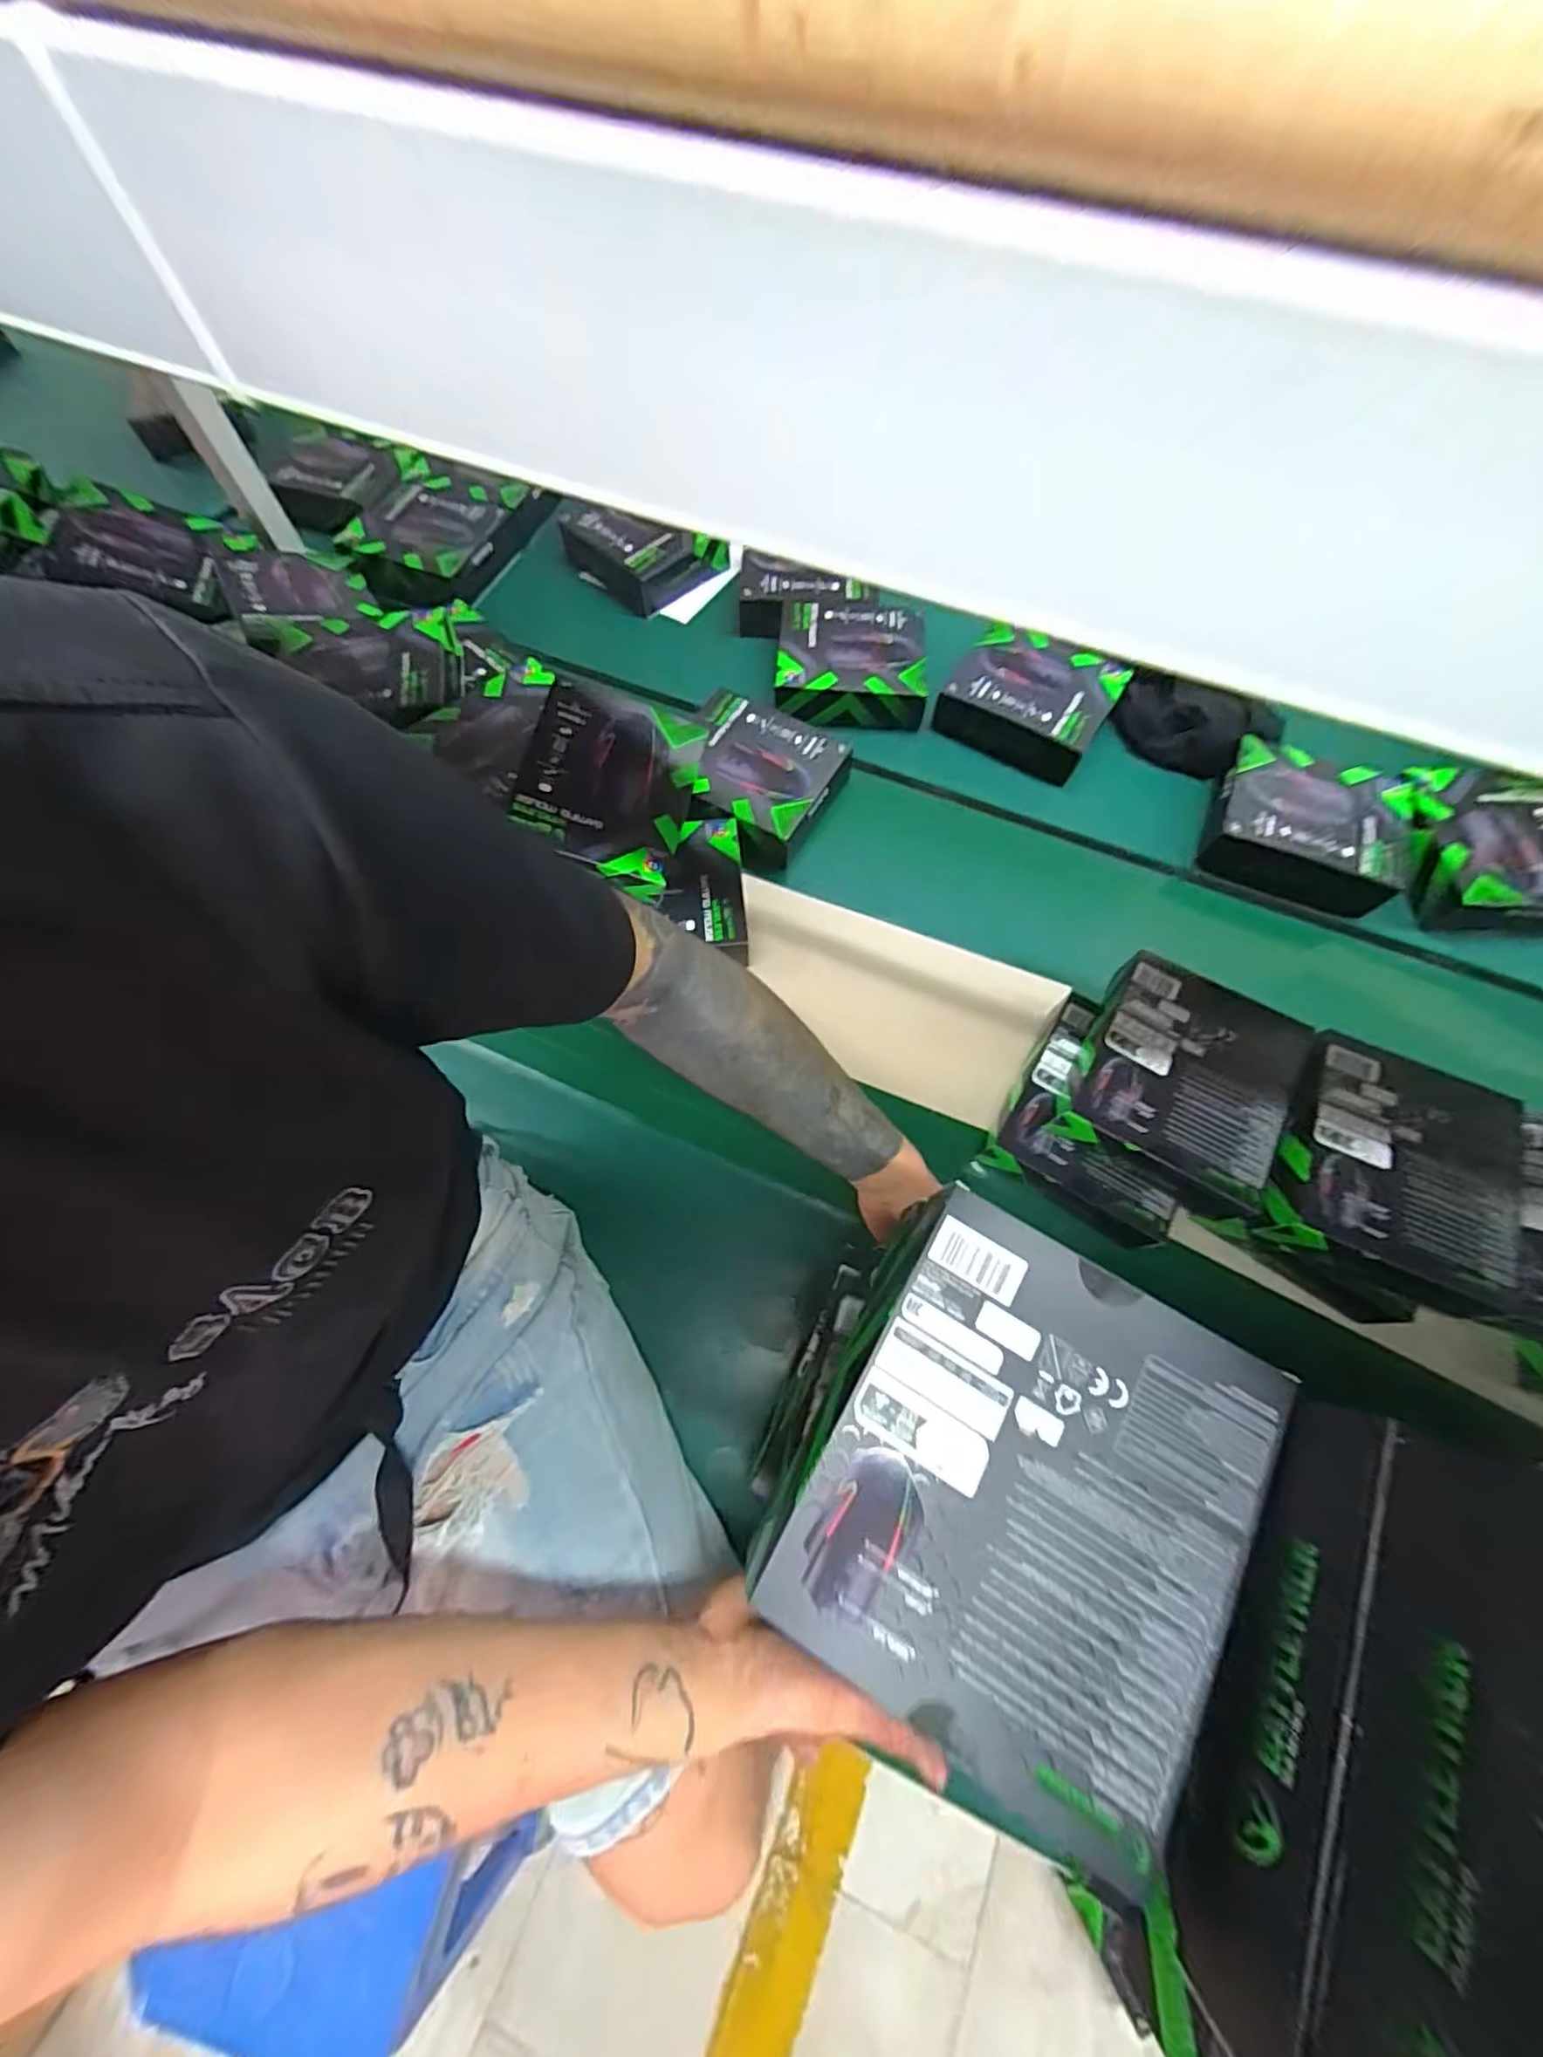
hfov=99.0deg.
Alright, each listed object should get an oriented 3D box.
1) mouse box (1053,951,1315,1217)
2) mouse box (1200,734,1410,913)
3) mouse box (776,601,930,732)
[{"bbox_3d":[0.355,0.046,0.575,0.161,0.054,0.178,26,71,11],"label":"mouse box"},{"bbox_3d":[0.584,-0.222,0.716,0.192,0.047,0.161,23,71,10],"label":"mouse box"},{"bbox_3d":[0.096,-0.443,0.805,0.176,0.056,0.154,4,69,3],"label":"mouse box"}]

